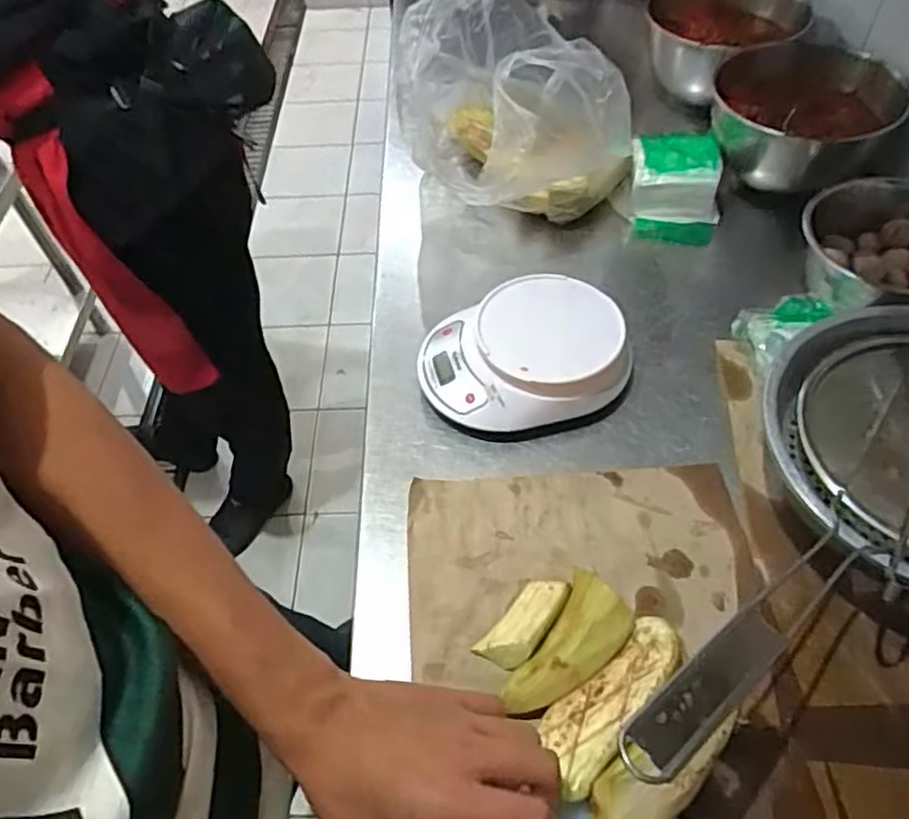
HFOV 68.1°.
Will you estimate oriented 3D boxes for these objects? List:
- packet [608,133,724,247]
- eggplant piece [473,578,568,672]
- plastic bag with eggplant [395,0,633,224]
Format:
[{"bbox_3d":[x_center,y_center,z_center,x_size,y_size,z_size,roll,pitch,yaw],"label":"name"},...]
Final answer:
[{"bbox_3d":[0.254,-0.271,0.806,0.116,0.070,0.117,7,53,8],"label":"packet"},{"bbox_3d":[0.052,0.157,0.501,0.038,0.031,0.075,34,61,25],"label":"eggplant piece"},{"bbox_3d":[0.051,-0.351,0.772,0.214,0.232,0.280,-26,56,-16],"label":"plastic bag with eggplant"}]

